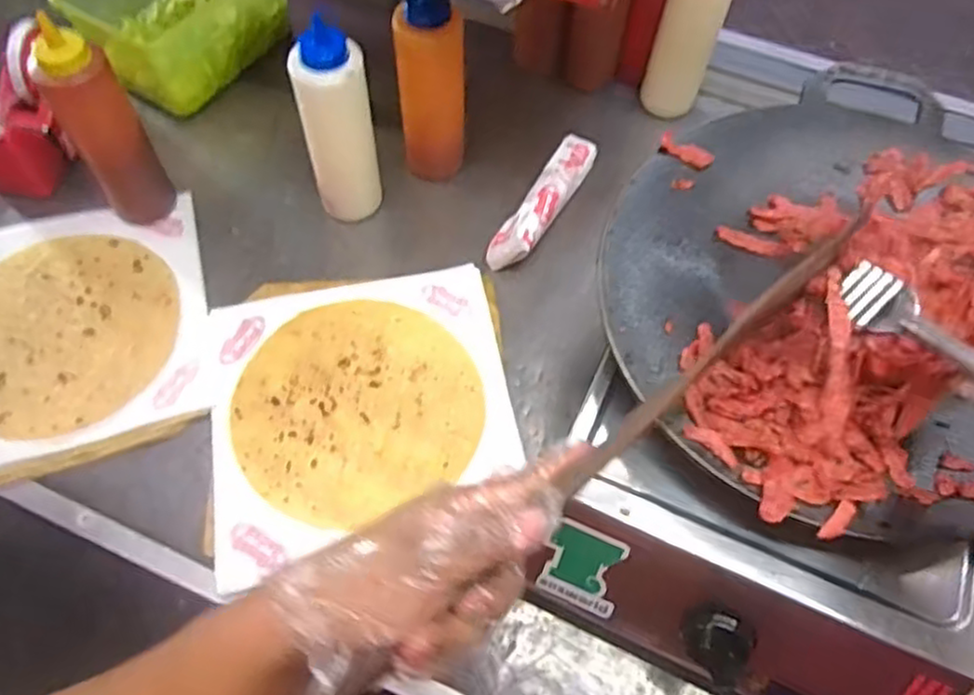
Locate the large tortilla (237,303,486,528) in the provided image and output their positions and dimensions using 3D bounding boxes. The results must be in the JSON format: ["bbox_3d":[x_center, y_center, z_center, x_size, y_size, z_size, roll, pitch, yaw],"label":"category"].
[{"bbox_3d":[-0.113,0.044,0.622,0.200,0.005,0.202,2,63,-3],"label":"large tortilla"}]

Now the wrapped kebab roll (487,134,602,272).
[{"bbox_3d":[0.058,-0.152,0.710,0.041,0.041,0.183,29,65,11],"label":"wrapped kebab roll"}]

